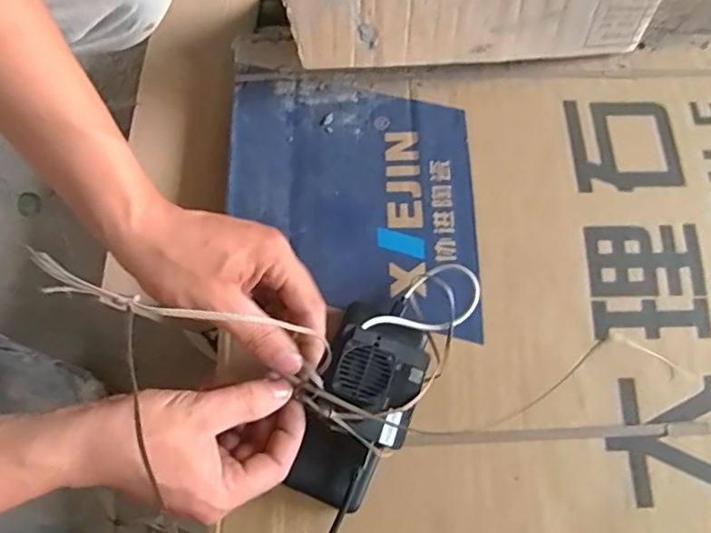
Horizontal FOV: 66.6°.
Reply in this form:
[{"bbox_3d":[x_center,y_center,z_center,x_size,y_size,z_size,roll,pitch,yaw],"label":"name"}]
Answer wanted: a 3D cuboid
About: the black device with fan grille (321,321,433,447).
[{"bbox_3d":[0.013,0.088,0.405,0.071,0.025,0.076,21,74,5],"label":"black device with fan grille"}]

